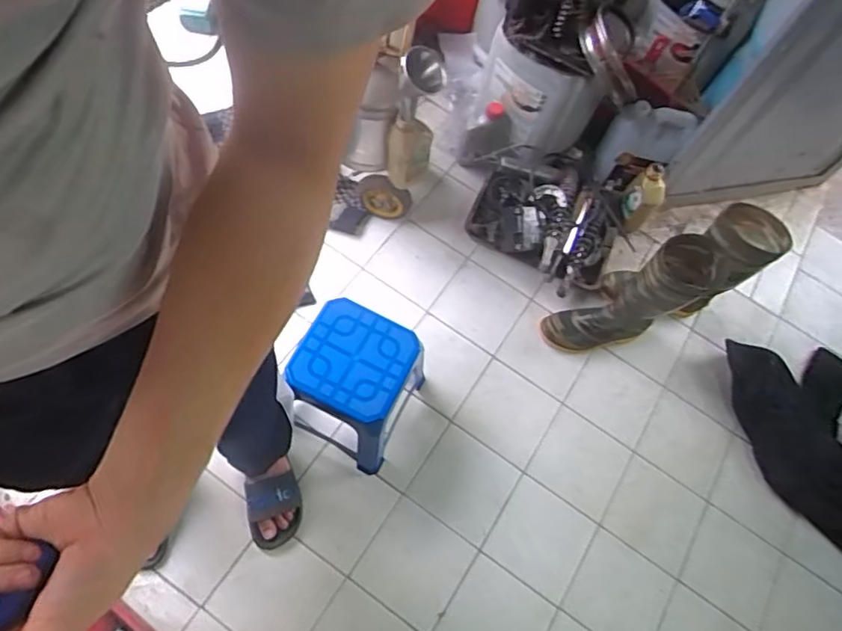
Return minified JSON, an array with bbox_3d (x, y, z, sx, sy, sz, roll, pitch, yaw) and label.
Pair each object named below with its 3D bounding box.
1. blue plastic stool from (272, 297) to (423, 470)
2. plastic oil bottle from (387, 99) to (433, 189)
[{"bbox_3d":[-0.144,0.151,1.211,0.241,0.238,0.257,26,64,3],"label":"blue plastic stool"},{"bbox_3d":[-0.026,-0.381,1.327,0.096,0.207,0.066,6,64,-7],"label":"plastic oil bottle"}]

